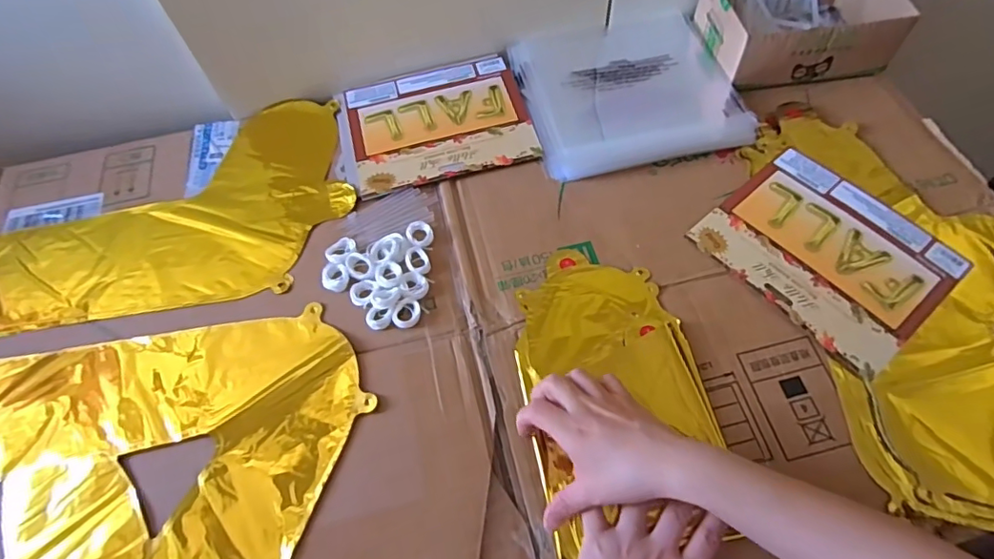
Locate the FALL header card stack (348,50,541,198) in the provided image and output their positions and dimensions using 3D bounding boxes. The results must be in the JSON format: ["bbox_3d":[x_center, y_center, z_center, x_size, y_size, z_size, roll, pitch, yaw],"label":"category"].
[{"bbox_3d":[-0.064,-0.176,0.603,0.190,0.005,0.166,-14,62,-5],"label":"FALL header card stack"}]

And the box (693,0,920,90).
[{"bbox_3d":[0.326,-0.289,0.608,0.177,0.068,0.136,-9,61,-2],"label":"box"}]

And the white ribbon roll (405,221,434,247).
[{"bbox_3d":[-0.074,-0.043,0.529,0.025,0.006,0.028,-16,62,-5],"label":"white ribbon roll"}]

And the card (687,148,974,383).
[{"bbox_3d":[0.301,-0.028,0.503,0.161,0.007,0.187,-37,66,-16],"label":"card"}]

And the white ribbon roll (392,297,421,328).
[{"bbox_3d":[-0.079,0.029,0.486,0.025,0.006,0.026,-1,61,2],"label":"white ribbon roll"}]

